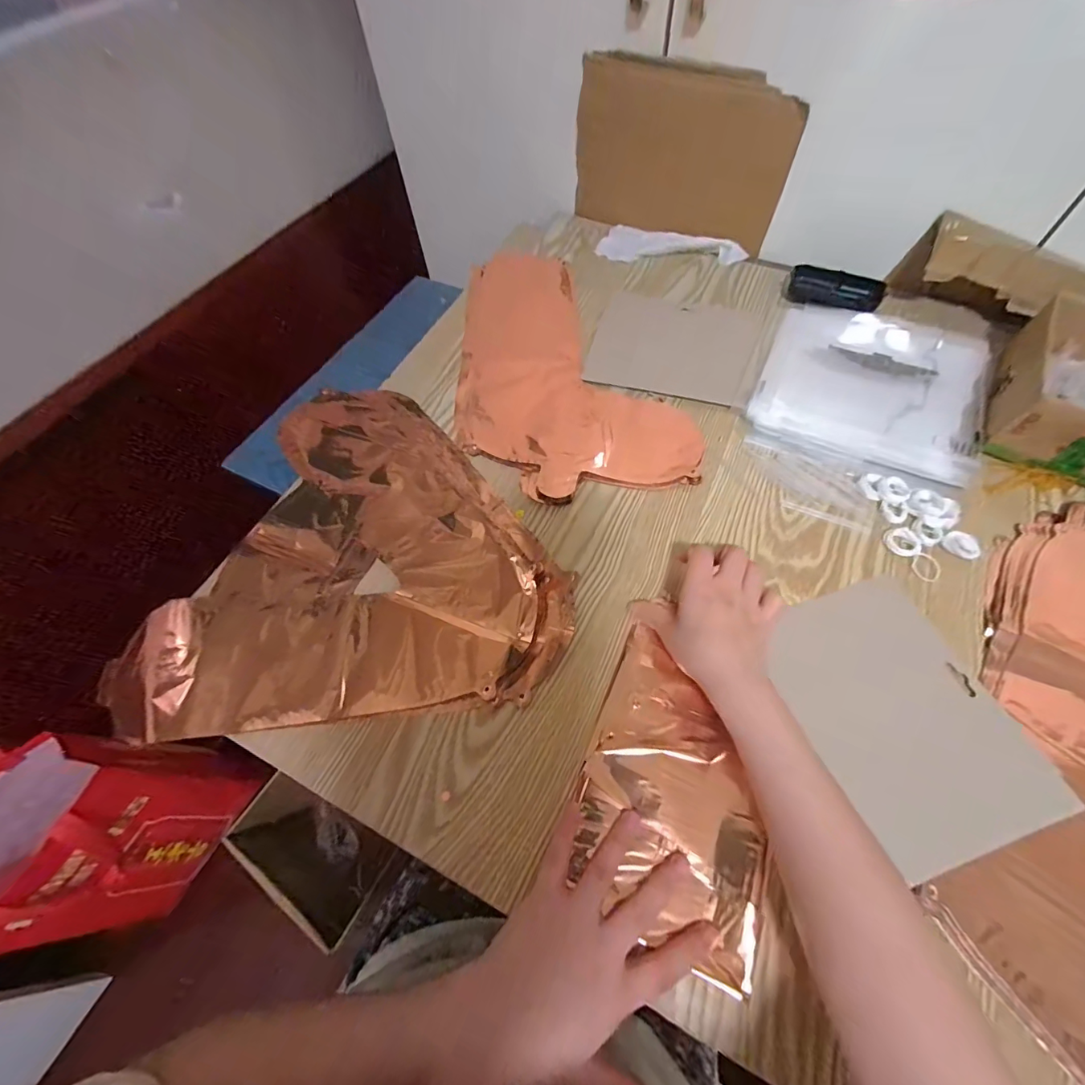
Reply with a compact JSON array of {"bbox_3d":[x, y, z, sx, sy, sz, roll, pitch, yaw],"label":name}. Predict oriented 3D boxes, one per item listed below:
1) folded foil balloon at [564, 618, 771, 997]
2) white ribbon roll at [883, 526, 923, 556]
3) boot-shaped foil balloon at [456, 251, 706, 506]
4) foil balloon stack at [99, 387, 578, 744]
[{"bbox_3d":[0.099,0.172,0.335,0.130,0.012,0.190,19,64,13],"label":"folded foil balloon"},{"bbox_3d":[0.326,-0.002,0.418,0.027,0.007,0.030,5,62,6],"label":"white ribbon roll"},{"bbox_3d":[-0.010,-0.217,0.555,0.222,0.009,0.433,-22,63,-9],"label":"boot-shaped foil balloon"},{"bbox_3d":[-0.176,-0.014,0.447,0.370,0.016,0.350,-7,62,0],"label":"foil balloon stack"}]

